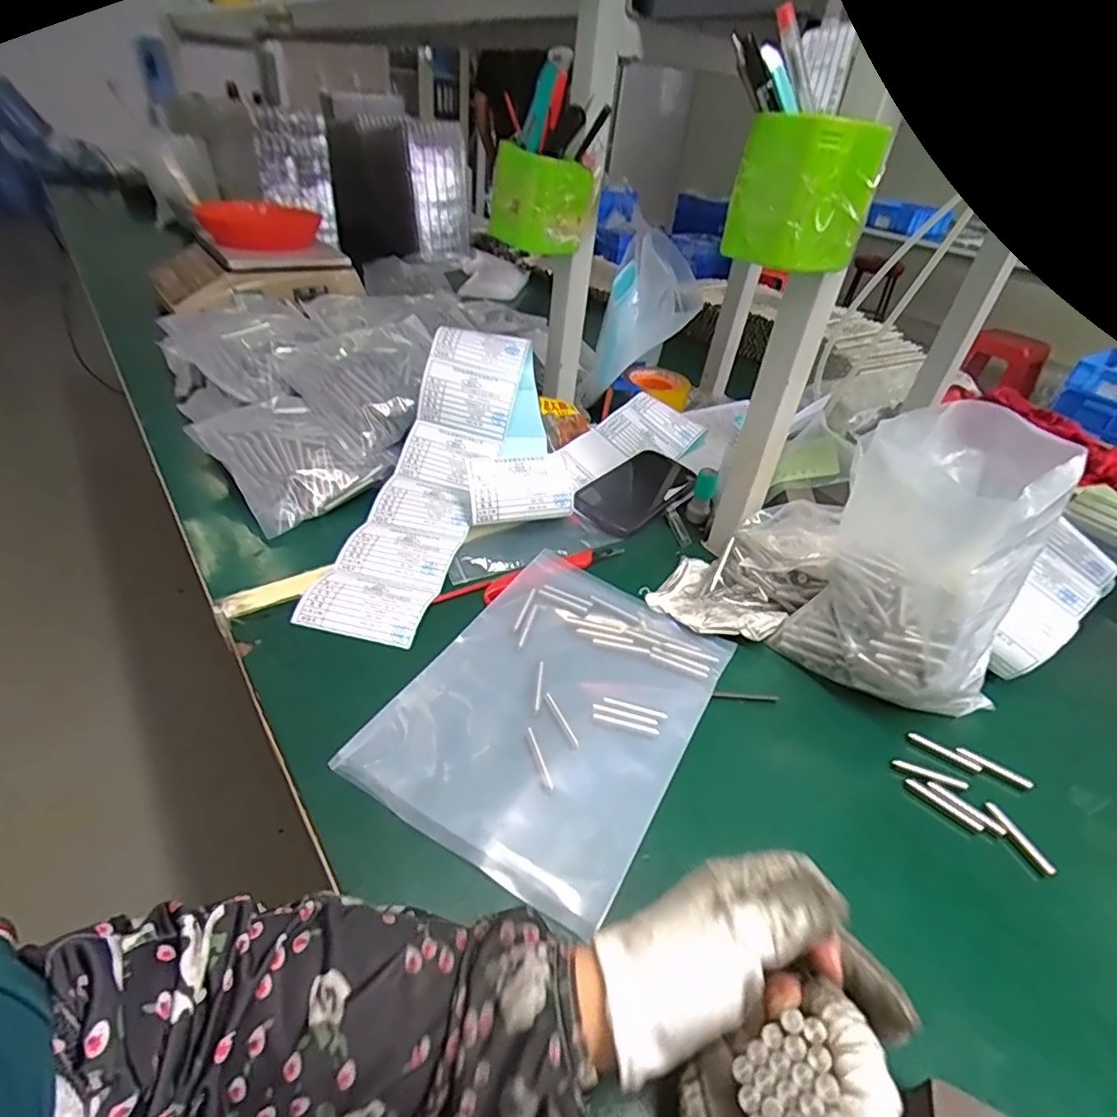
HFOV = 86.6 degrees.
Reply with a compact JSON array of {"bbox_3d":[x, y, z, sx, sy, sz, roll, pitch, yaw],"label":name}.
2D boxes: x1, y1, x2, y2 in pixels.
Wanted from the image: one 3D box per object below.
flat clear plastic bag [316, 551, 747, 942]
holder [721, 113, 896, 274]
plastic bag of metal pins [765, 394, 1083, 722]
[{"bbox_3d":[0.001,0.100,0.440,0.189,0.008,0.267,22,40,20],"label":"flat clear plastic bag"},{"bbox_3d":[0.163,-0.243,0.395,0.081,0.079,0.064,-21,44,-31],"label":"holder"},{"bbox_3d":[0.260,0.018,0.431,0.095,0.220,0.139,-19,43,-29],"label":"plastic bag of metal pins"}]

